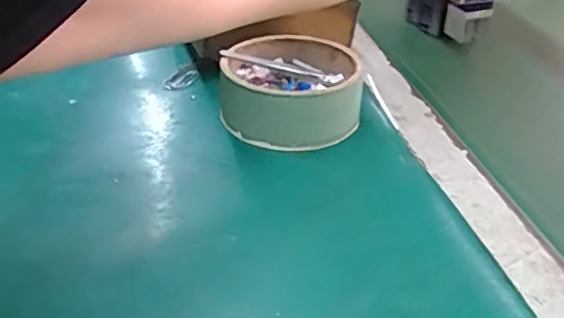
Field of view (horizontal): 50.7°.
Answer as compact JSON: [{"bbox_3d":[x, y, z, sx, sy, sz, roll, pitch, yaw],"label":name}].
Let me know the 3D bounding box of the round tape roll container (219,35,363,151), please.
[{"bbox_3d":[0.009,-0.058,0.512,0.120,0.051,0.123,1,33,-1],"label":"round tape roll container"}]

